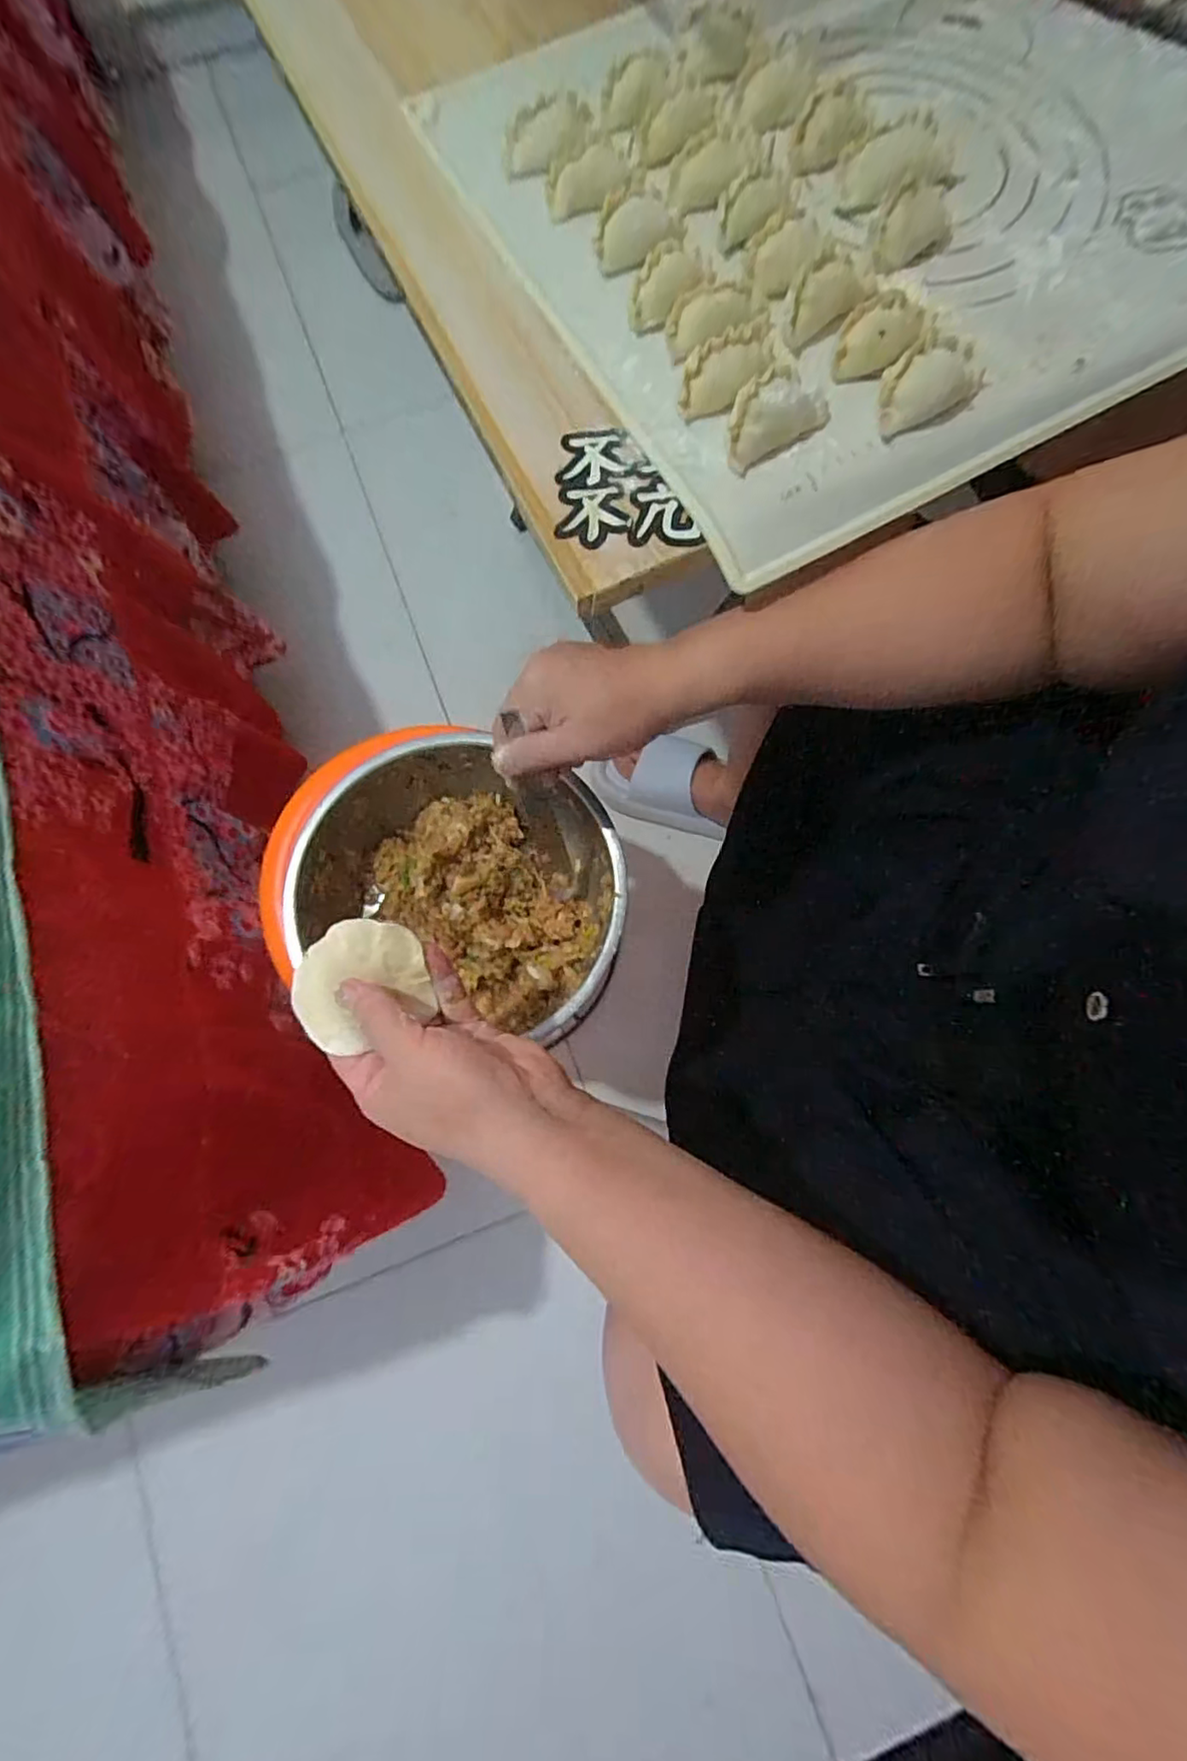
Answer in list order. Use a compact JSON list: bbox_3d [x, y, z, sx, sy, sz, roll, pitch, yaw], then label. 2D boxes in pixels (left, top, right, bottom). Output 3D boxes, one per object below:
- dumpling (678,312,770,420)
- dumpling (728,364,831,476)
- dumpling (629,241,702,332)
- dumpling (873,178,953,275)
[{"bbox_3d":[0.070,-0.265,0.311,0.027,0.019,0.065,43,80,8],"label":"dumpling"},{"bbox_3d":[0.090,-0.233,0.300,0.057,0.021,0.027,-35,80,-8],"label":"dumpling"},{"bbox_3d":[0.037,-0.320,0.324,0.020,0.021,0.045,43,80,8],"label":"dumpling"},{"bbox_3d":[0.177,-0.356,0.329,0.035,0.023,0.044,29,78,6],"label":"dumpling"}]

